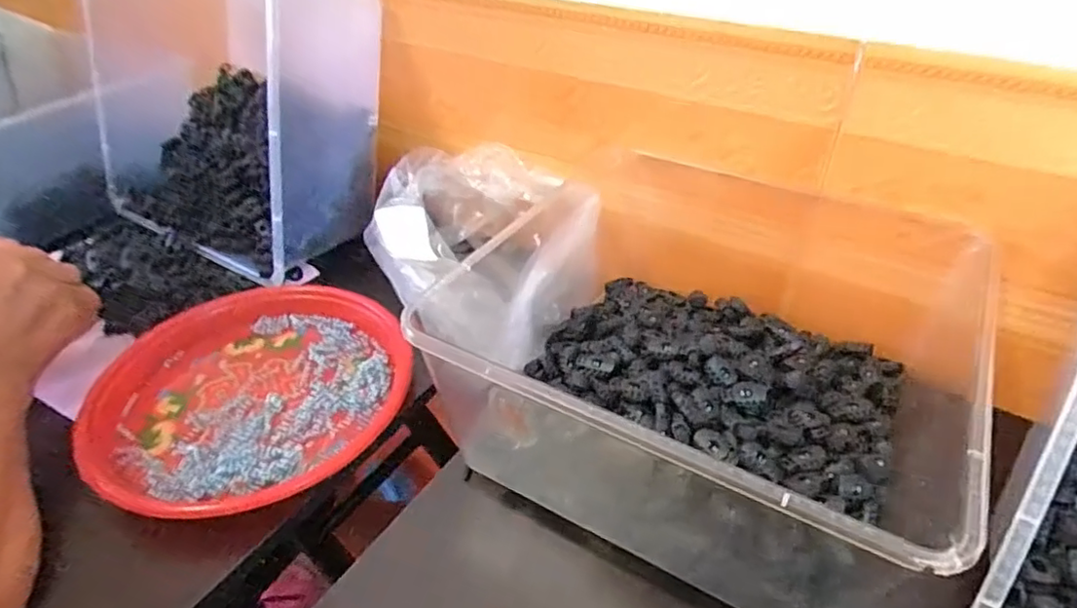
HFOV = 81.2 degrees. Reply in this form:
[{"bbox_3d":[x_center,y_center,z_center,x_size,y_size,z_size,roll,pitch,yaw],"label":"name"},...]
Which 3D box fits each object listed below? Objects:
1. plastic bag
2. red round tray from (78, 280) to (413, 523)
[{"bbox_3d":[-0.054,-0.053,0.579,0.219,0.101,0.170,27,48,30],"label":"plastic bag"},{"bbox_3d":[-0.227,0.061,0.509,0.245,0.042,0.241,-1,40,1],"label":"red round tray"}]

